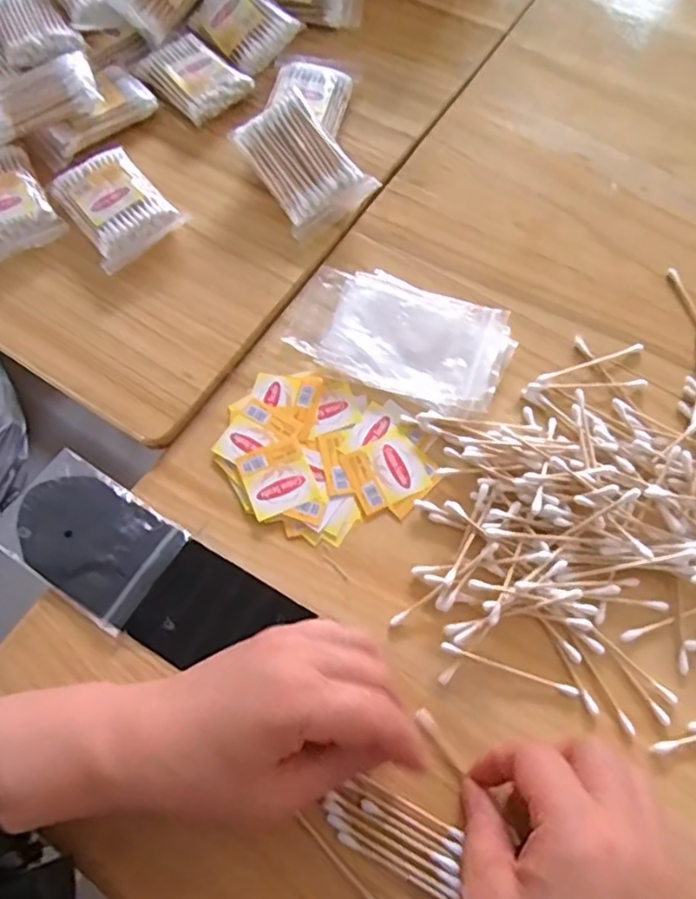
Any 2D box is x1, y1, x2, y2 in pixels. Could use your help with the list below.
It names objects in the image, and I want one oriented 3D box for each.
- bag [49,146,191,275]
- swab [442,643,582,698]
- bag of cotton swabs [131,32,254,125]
[{"bbox_3d":[-0.157,-0.164,0.433,0.061,0.016,0.084,-38,73,-13],"label":"bag"},{"bbox_3d":[0.082,0.111,0.324,0.071,0.007,0.006,17,70,8],"label":"swab"},{"bbox_3d":[-0.114,-0.280,0.479,0.057,0.013,0.078,-41,73,-14],"label":"bag of cotton swabs"}]

